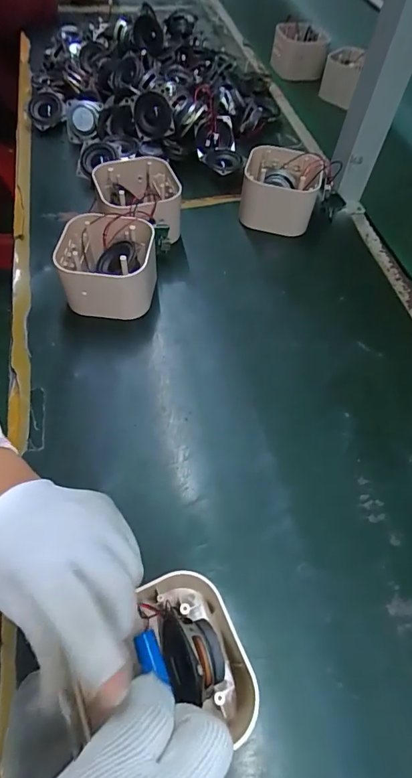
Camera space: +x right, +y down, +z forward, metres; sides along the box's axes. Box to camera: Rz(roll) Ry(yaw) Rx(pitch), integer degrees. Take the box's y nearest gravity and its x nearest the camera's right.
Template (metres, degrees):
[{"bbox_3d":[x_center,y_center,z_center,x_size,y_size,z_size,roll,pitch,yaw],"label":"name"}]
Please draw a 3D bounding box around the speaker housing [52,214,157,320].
[{"bbox_3d":[-0.099,-0.127,0.429,0.095,0.065,0.089,2,57,-2],"label":"speaker housing"}]

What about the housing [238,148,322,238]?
[{"bbox_3d":[0.089,-0.238,0.511,0.088,0.070,0.082,11,57,4],"label":"housing"}]

